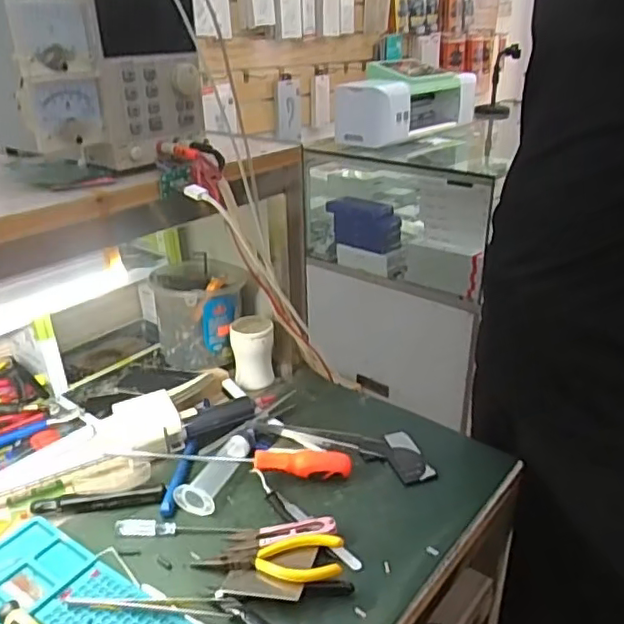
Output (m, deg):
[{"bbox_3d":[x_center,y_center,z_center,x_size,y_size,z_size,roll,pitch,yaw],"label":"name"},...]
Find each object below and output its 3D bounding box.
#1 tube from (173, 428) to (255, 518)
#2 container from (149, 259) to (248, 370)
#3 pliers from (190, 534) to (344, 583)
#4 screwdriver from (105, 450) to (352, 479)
[{"bbox_3d":[-0.097,0.162,0.615,0.040,0.022,0.112,7,27,17],"label":"tube"},{"bbox_3d":[-0.149,0.003,0.807,0.107,0.118,0.112,1,25,5],"label":"container"},{"bbox_3d":[-0.039,0.213,0.506,0.127,0.019,0.045,0,25,3],"label":"pliers"},{"bbox_3d":[-0.084,0.155,0.615,0.247,0.033,0.026,2,26,7],"label":"screwdriver"}]

